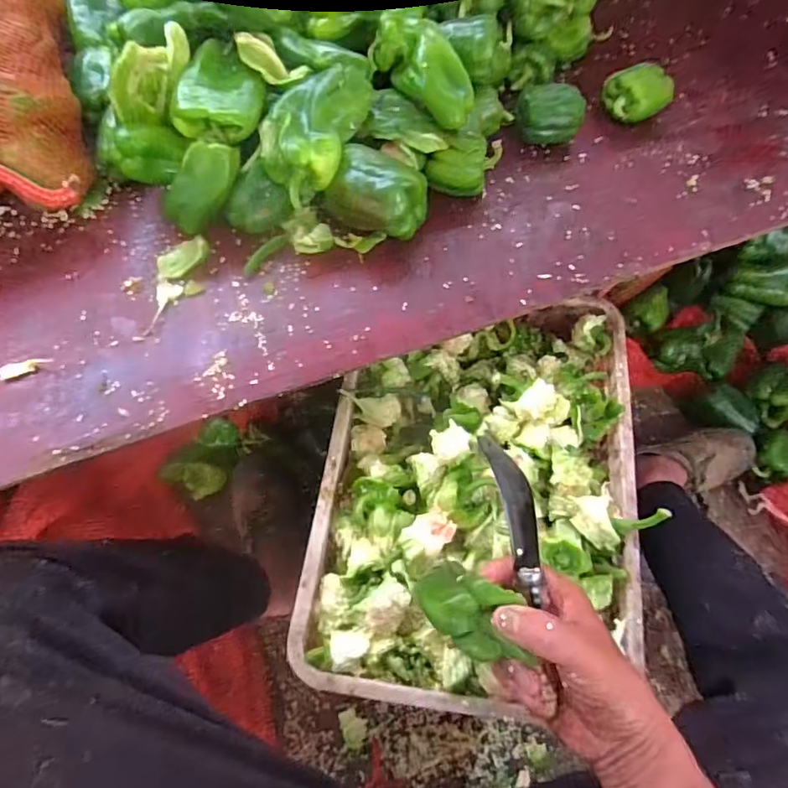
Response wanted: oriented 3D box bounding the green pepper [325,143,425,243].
[{"bbox_3d":[-0.023,-0.238,0.650,0.117,0.087,0.087,25,66,10],"label":"green pepper"}]

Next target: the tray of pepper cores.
[{"bbox_3d":[0.103,0.085,0.625,0.360,0.091,0.492,7,64,1],"label":"tray of pepper cores"}]

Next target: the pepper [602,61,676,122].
[{"bbox_3d":[0.355,-0.442,0.780,0.099,0.057,0.084,-36,71,-17],"label":"pepper"}]

